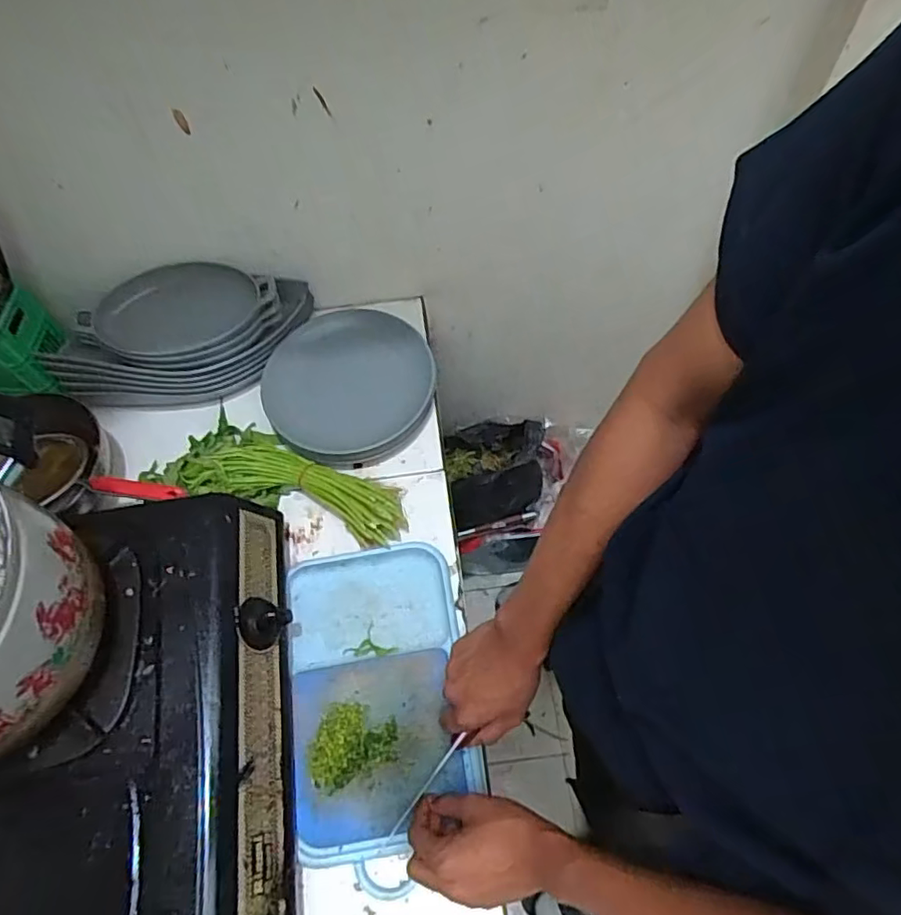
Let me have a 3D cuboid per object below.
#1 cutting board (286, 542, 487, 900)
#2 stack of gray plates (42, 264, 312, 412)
[{"bbox_3d":[-0.075,0.251,0.640,0.183,0.034,0.316,-10,62,-2],"label":"cutting board"},{"bbox_3d":[-0.350,-0.158,0.801,0.325,0.137,0.109,-23,64,-9],"label":"stack of gray plates"}]

